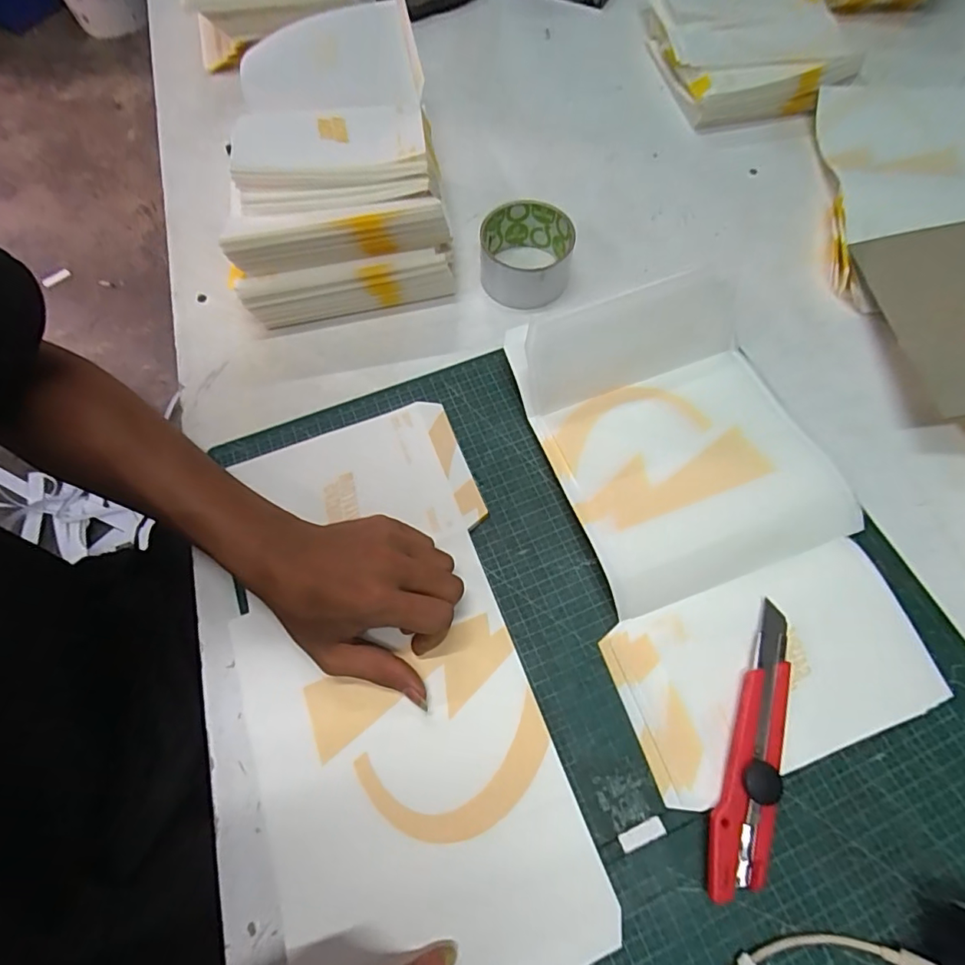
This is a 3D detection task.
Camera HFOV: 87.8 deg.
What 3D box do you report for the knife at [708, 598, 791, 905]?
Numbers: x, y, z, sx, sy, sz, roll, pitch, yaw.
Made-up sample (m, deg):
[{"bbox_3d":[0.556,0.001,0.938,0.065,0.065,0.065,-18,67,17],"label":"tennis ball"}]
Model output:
[{"bbox_3d":[0.166,0.160,0.306,0.029,0.020,0.164,22,68,8],"label":"knife"}]

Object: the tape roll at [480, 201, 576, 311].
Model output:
[{"bbox_3d":[0.038,-0.203,0.443,0.079,0.044,0.085,0,67,-1],"label":"tape roll"}]

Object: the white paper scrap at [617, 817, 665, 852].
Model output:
[{"bbox_3d":[0.095,0.209,0.296,0.028,0.004,0.011,-19,68,-9],"label":"white paper scrap"}]

